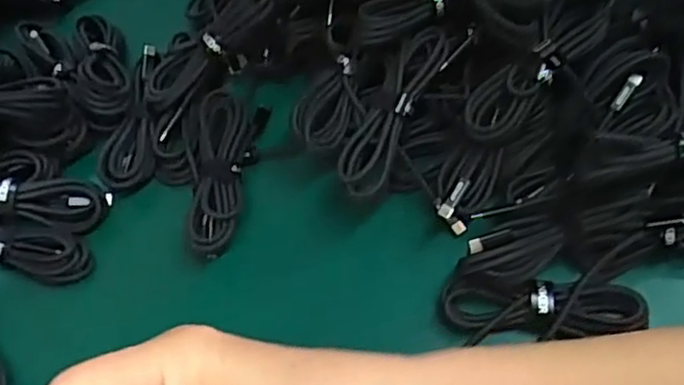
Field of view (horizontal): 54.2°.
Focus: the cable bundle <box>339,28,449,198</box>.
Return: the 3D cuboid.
[{"bbox_3d":[0.030,-0.047,0.390,0.028,0.011,0.104,25,82,17],"label":"cable bundle"}]

